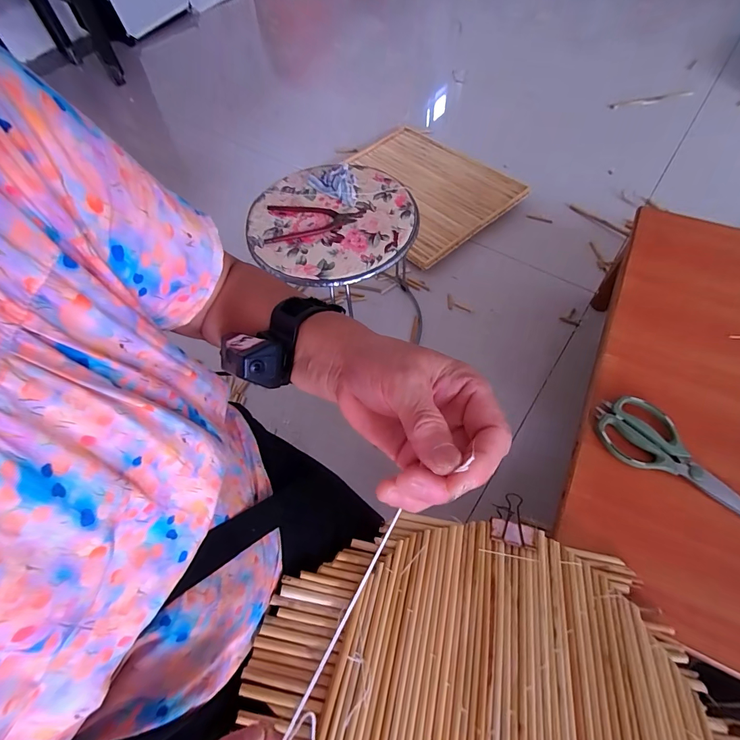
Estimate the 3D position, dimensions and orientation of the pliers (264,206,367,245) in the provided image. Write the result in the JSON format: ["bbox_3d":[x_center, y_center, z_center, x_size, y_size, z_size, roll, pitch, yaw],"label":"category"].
[{"bbox_3d":[-0.093,-0.255,0.646,0.163,0.007,0.090,-6,60,-1],"label":"pliers"}]

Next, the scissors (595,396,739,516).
[{"bbox_3d":[0.396,0.109,0.486,0.211,0.017,0.088,32,66,19],"label":"scissors"}]

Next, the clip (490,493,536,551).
[{"bbox_3d":[0.166,0.179,0.452,0.050,0.036,0.058,11,61,9],"label":"clip"}]

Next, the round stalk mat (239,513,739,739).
[{"bbox_3d":[0.101,0.306,0.327,0.412,0.018,0.326,9,50,6],"label":"round stalk mat"}]

